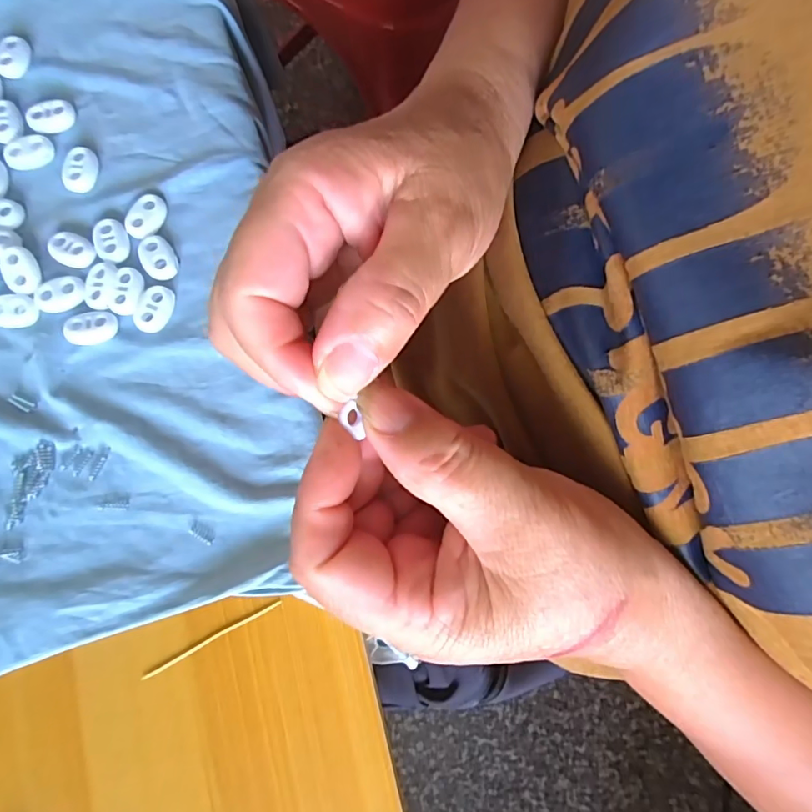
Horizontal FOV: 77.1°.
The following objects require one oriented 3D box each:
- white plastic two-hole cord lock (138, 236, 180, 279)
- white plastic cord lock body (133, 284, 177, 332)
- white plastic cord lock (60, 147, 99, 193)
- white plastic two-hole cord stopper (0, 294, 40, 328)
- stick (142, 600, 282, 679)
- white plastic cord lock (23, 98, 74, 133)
[{"bbox_3d":[-0.117,-0.070,0.239,0.015,0.004,0.022,-29,82,-6],"label":"white plastic two-hole cord lock"},{"bbox_3d":[-0.117,-0.045,0.236,0.015,0.004,0.023,19,80,2],"label":"white plastic cord lock body"},{"bbox_3d":[-0.159,-0.116,0.249,0.016,0.004,0.023,4,79,-1],"label":"white plastic cord lock"},{"bbox_3d":[-0.181,-0.044,0.233,0.023,0.004,0.015,1,79,-1],"label":"white plastic two-hole cord stopper"},{"bbox_3d":[-0.081,0.098,0.213,0.062,0.004,0.004,-27,81,-6],"label":"stick"},{"bbox_3d":[-0.177,-0.144,0.253,0.022,0.004,0.015,-13,80,-4],"label":"white plastic cord lock"}]

